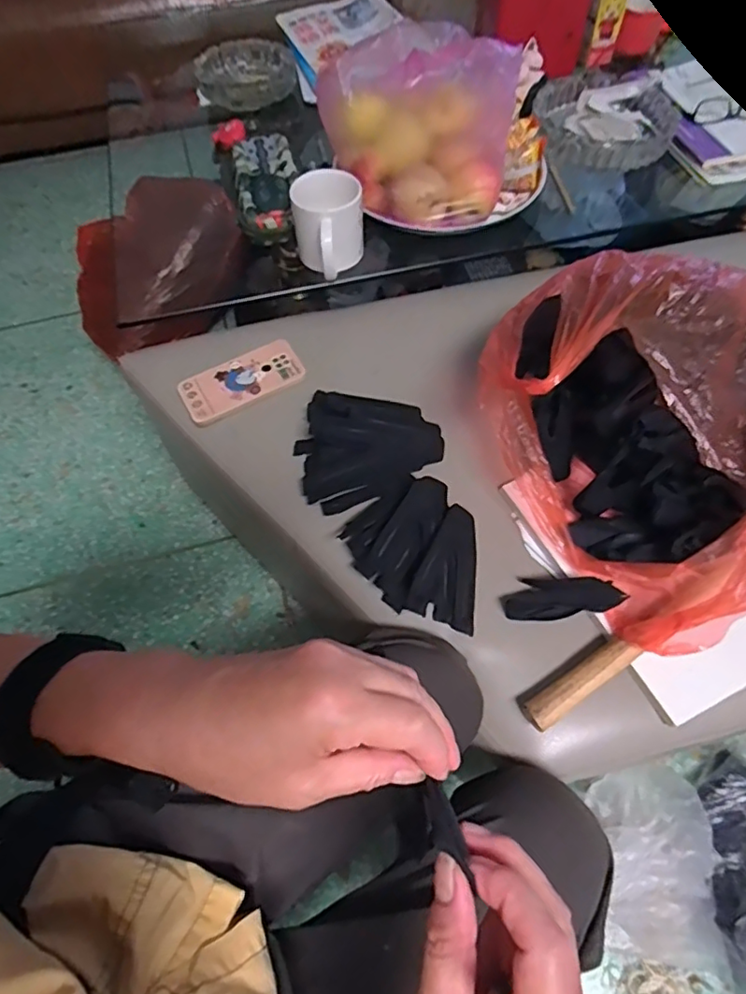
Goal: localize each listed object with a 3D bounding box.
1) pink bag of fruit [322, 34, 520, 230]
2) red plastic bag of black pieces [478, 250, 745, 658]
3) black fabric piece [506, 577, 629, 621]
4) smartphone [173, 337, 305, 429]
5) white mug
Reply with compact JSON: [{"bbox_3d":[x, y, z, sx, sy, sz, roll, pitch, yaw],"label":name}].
[{"bbox_3d":[0.068,-0.499,0.747,0.218,0.166,0.226,7,60,6],"label":"pink bag of fruit"},{"bbox_3d":[0.301,-0.071,0.559,0.306,0.212,0.335,-28,63,-14],"label":"red plastic bag of black pieces"},{"bbox_3d":[0.186,0.098,0.558,0.108,0.016,0.040,-11,62,16],"label":"black fabric piece"},{"bbox_3d":[-0.165,-0.145,0.709,0.149,0.009,0.076,-27,63,-13],"label":"smartphone"},{"bbox_3d":[-0.055,-0.339,0.721,0.088,0.094,0.103,-6,60,-2],"label":"white mug"}]

